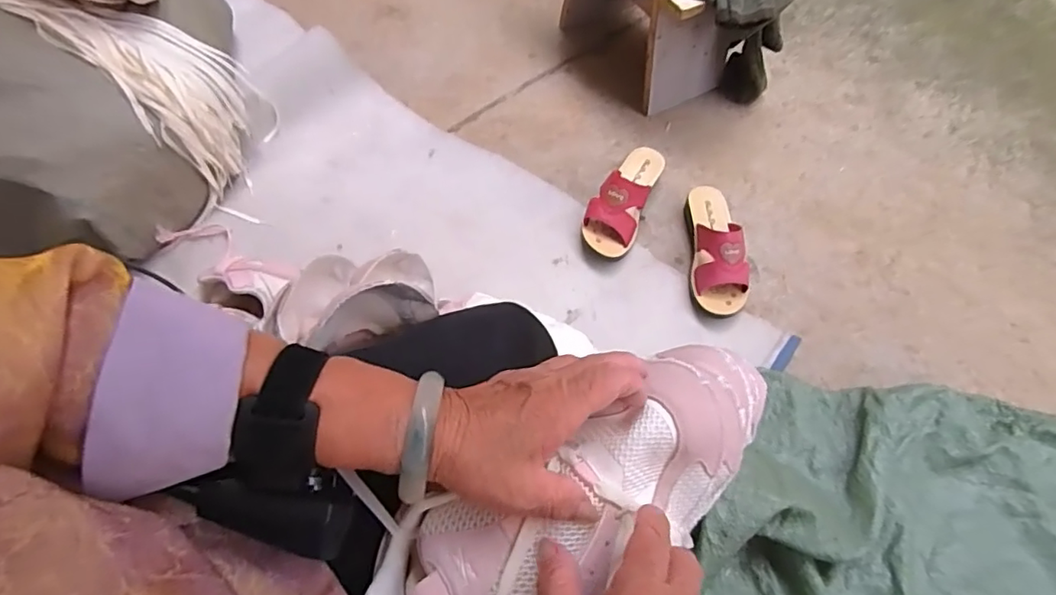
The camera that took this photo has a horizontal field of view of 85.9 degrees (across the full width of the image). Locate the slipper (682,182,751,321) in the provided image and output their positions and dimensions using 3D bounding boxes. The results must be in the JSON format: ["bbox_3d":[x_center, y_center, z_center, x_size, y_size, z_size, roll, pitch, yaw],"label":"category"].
[{"bbox_3d":[0.290,-0.081,0.870,0.078,0.080,0.221,1,63,0],"label":"slipper"}]

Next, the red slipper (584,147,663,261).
[{"bbox_3d":[0.155,-0.166,0.912,0.083,0.081,0.217,22,65,10],"label":"red slipper"}]

